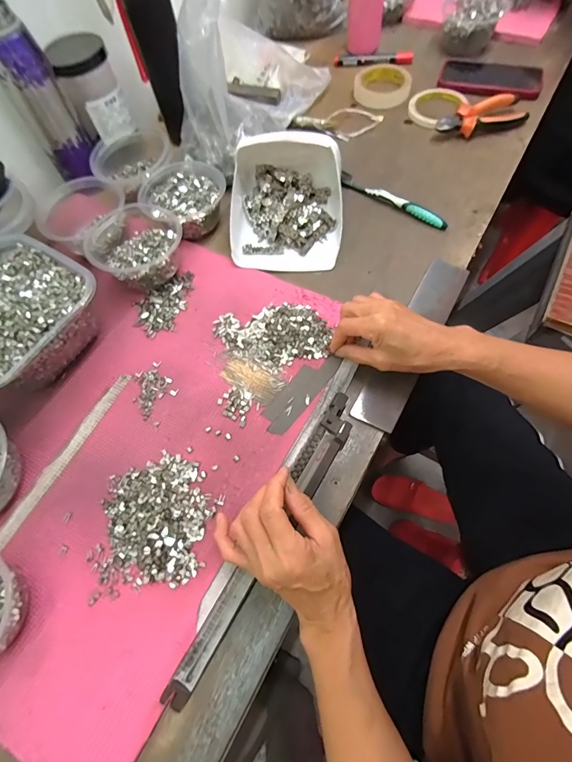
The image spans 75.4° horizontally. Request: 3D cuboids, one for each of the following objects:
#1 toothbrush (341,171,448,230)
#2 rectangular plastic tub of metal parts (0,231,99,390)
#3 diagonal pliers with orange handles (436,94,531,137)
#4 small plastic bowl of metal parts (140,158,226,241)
[{"bbox_3d":[0.152,-0.264,0.537,0.175,0.016,0.015,36,72,19],"label":"toothbrush"},{"bbox_3d":[-0.324,-0.075,0.440,0.176,0.082,0.173,28,70,17],"label":"rectangular plastic tub of metal parts"},{"bbox_3d":[0.315,-0.422,0.594,0.138,0.030,0.056,-20,65,-5],"label":"diagonal pliers with orange handles"},{"bbox_3d":[-0.149,-0.264,0.534,0.112,0.046,0.105,-2,65,4],"label":"small plastic bowl of metal parts"}]

